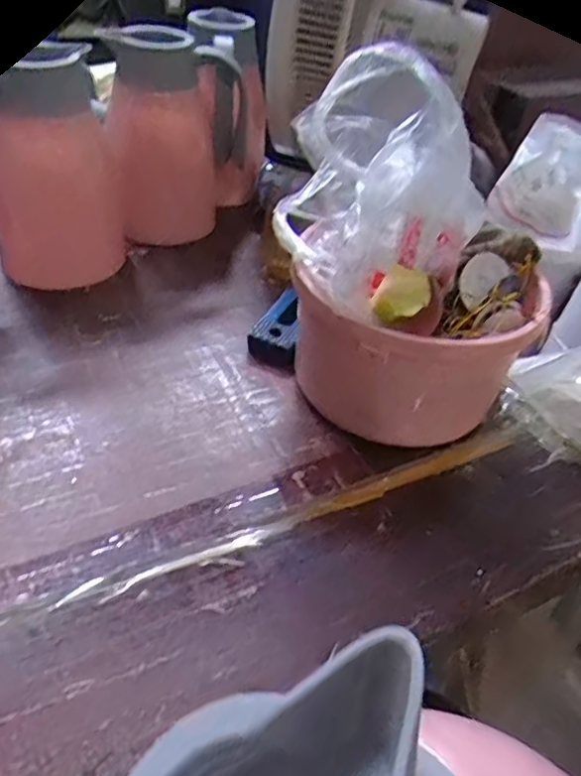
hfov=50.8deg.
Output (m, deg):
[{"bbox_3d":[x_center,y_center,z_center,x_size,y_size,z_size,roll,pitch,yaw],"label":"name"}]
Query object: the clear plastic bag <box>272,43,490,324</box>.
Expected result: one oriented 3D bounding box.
[{"bbox_3d":[0.080,-0.177,0.496,0.184,0.137,0.162,-24,51,-31],"label":"clear plastic bag"}]

